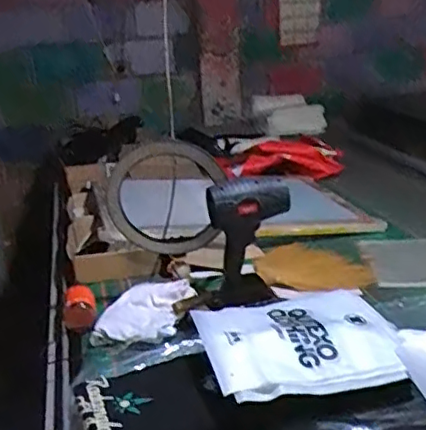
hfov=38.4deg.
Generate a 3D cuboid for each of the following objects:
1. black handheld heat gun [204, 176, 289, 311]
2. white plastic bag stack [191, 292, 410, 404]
[{"bbox_3d":[0.073,0.060,1.205,0.158,0.266,0.092,-3,19,3],"label":"black handheld heat gun"},{"bbox_3d":[0.154,0.205,1.028,0.331,0.033,0.277,-8,20,-12],"label":"white plastic bag stack"}]

